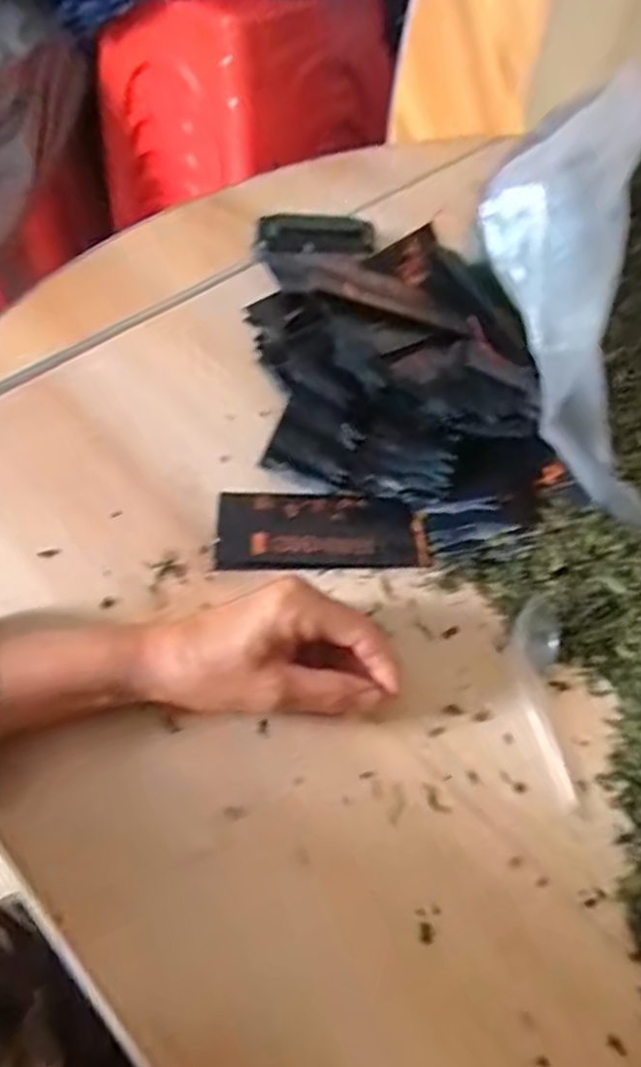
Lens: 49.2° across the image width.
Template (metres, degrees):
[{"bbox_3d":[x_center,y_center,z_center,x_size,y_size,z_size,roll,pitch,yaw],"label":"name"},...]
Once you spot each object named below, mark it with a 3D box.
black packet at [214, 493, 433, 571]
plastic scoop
[{"bbox_3d":[0.001,-0.001,0.440,0.129,0.012,0.053,1,55,-1],"label":"black packet"},{"bbox_3d":[0.119,0.082,0.372,0.027,0.029,0.113,5,55,1],"label":"plastic scoop"}]

